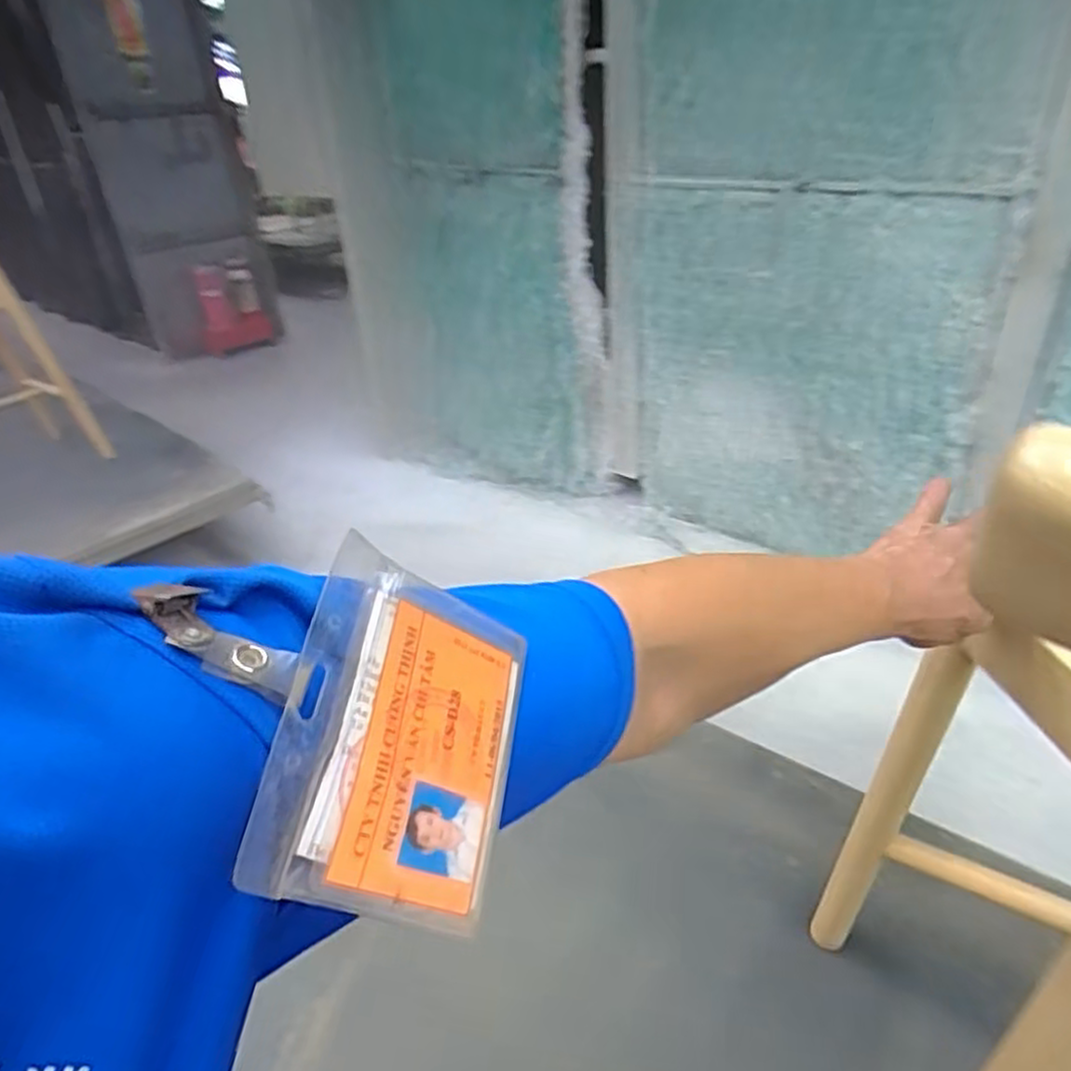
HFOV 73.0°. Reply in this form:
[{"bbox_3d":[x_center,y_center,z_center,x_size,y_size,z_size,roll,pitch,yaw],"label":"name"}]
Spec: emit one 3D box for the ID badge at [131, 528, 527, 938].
[{"bbox_3d":[-0.054,0.053,0.211,0.012,0.114,0.097,-22,46,39],"label":"ID badge"}]

